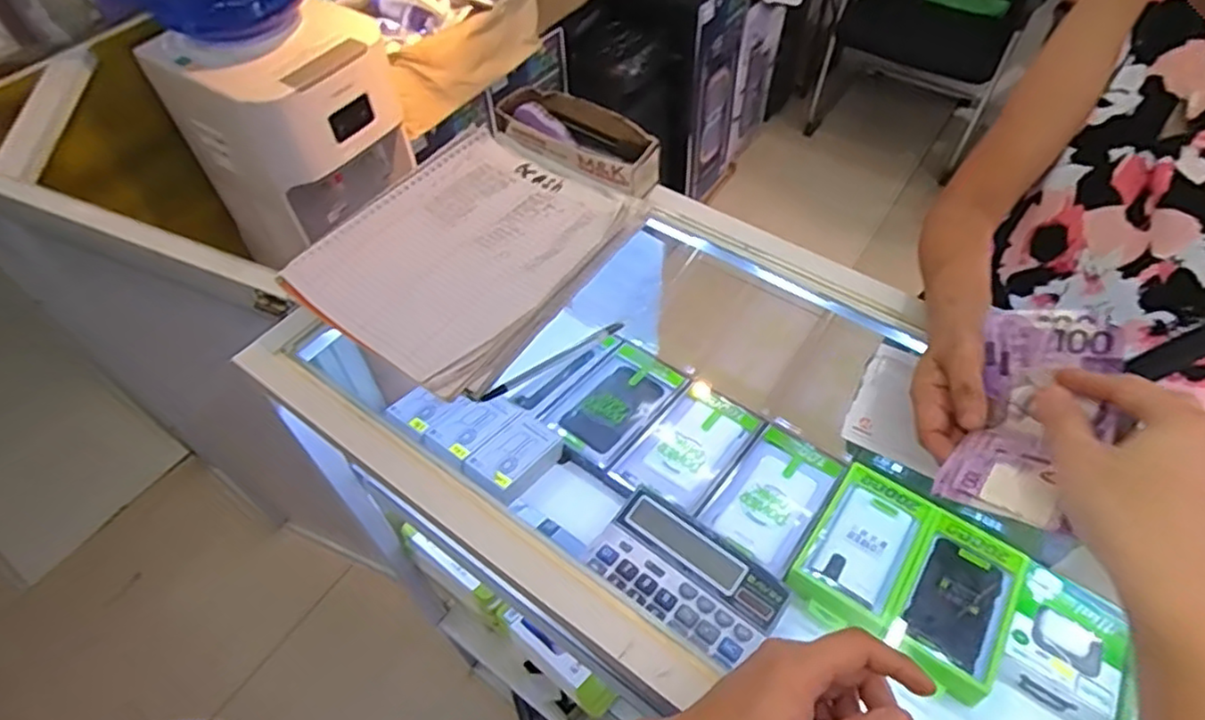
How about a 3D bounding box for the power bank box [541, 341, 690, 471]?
[{"bbox_3d":[0.013,0.056,0.845,0.104,0.033,0.194,29,46,24],"label":"power bank box"}]

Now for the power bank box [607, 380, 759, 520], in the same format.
[{"bbox_3d":[0.104,0.105,0.807,0.105,0.022,0.174,31,61,23],"label":"power bank box"}]

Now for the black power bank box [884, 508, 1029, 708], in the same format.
[{"bbox_3d":[0.357,0.240,0.676,0.095,0.023,0.185,29,46,22],"label":"black power bank box"}]

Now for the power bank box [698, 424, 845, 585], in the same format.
[{"bbox_3d":[0.194,0.150,0.759,0.106,0.020,0.193,26,47,27],"label":"power bank box"}]

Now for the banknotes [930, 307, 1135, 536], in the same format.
[{"bbox_3d":[0.259,0.035,0.422,0.070,0.055,0.146,25,67,20],"label":"banknotes"}]

